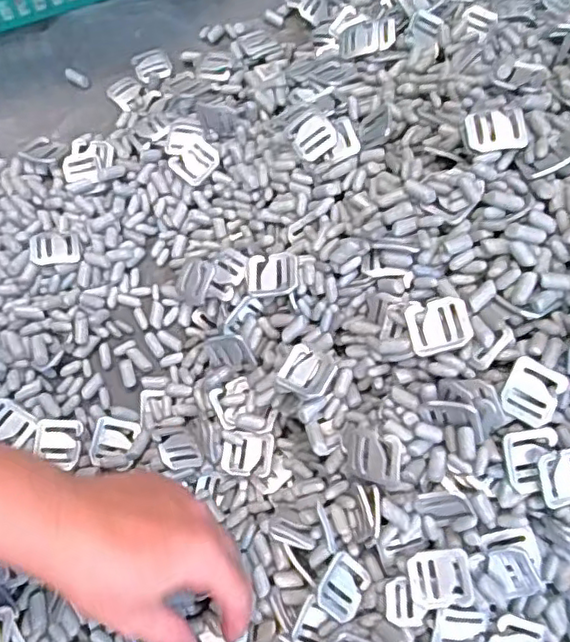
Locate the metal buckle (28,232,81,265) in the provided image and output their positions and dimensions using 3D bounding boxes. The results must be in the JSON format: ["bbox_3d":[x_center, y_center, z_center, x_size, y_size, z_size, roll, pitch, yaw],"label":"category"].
[{"bbox_3d":[-0.172,-0.054,0.453,0.035,0.006,0.031,-4,57,-18],"label":"metal buckle"}]

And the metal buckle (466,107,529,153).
[{"bbox_3d":[0.129,-0.117,0.369,0.034,0.009,0.029,-9,68,20],"label":"metal buckle"}]

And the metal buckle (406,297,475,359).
[{"bbox_3d":[0.089,0.003,0.350,0.034,0.009,0.030,-15,77,9],"label":"metal buckle"}]

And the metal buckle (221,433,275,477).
[{"bbox_3d":[-0.025,0.092,0.414,0.035,0.005,0.027,2,70,1],"label":"metal buckle"}]

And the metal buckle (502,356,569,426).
[{"bbox_3d":[0.141,0.041,0.343,0.029,0.005,0.034,26,84,7],"label":"metal buckle"}]

